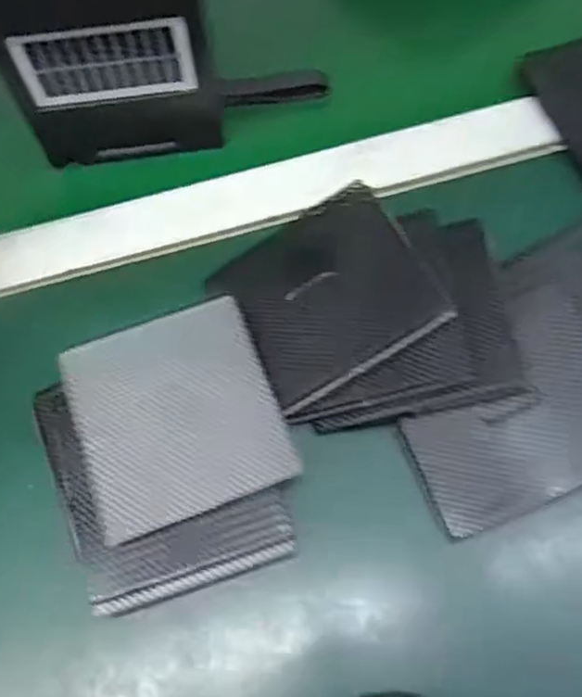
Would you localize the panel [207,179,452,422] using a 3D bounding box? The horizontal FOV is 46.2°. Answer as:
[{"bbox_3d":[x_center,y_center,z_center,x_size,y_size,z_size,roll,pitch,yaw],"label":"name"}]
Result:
[{"bbox_3d":[0.019,-0.032,0.371,0.101,0.007,0.104,-31,60,8],"label":"panel"}]

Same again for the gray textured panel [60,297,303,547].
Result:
[{"bbox_3d":[-0.058,0.033,0.351,0.097,0.009,0.105,-20,66,-8],"label":"gray textured panel"}]

